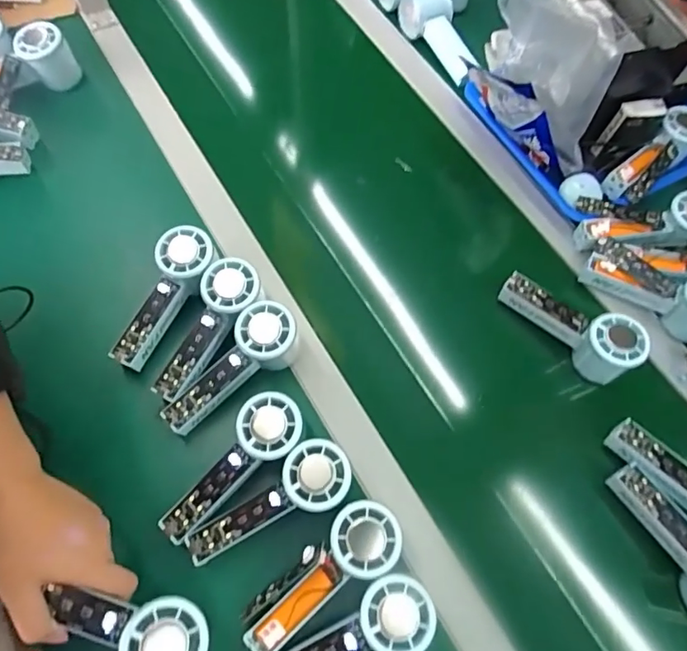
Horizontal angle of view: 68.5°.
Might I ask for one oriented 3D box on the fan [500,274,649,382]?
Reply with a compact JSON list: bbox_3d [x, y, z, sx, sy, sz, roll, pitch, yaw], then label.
[{"bbox_3d":[0.239,-0.005,0.538,0.147,0.057,0.050,38,70,13],"label":"fan"}]

